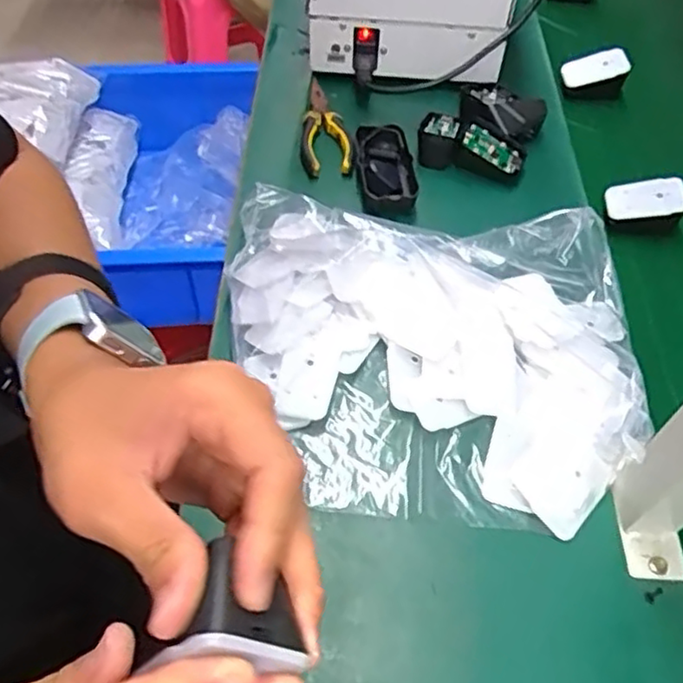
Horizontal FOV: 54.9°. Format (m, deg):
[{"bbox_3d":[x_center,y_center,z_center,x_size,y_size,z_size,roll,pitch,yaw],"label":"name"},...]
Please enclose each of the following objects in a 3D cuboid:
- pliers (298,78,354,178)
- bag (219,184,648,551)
[{"bbox_3d":[-0.019,-0.229,0.695,0.051,0.013,0.148,-3,56,-4],"label":"pliers"},{"bbox_3d":[0.060,-0.004,0.519,0.334,0.047,0.274,9,56,4],"label":"bag"}]

